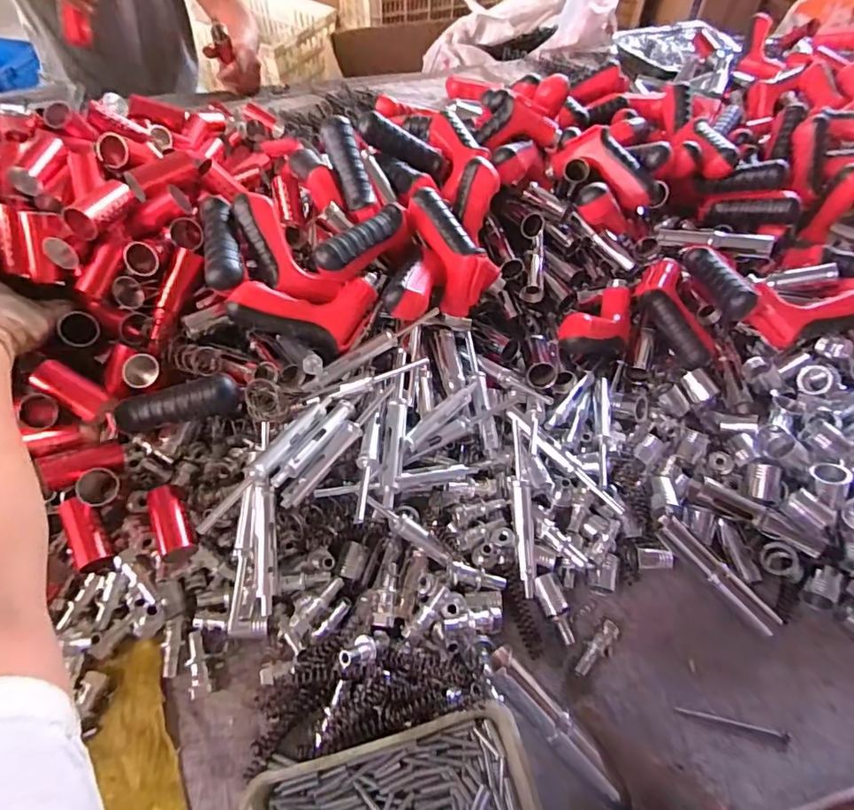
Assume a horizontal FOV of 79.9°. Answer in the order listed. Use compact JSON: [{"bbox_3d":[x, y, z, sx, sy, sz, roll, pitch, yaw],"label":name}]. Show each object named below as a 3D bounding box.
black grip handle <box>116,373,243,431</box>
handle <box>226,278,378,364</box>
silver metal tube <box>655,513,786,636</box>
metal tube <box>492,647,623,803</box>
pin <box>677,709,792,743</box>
[{"bbox_3d":[-0.213,0.001,0.435,0.103,0.035,0.026,-13,59,-10],"label":"black grip handle"},{"bbox_3d":[-0.114,-0.083,0.481,0.137,0.044,0.064,-1,56,-20],"label":"handle"},{"bbox_3d":[0.257,0.149,0.451,0.017,0.017,0.122,-39,79,-24],"label":"silver metal tube"},{"bbox_3d":[0.090,0.225,0.360,0.022,0.018,0.118,-41,87,-24],"label":"metal tube"},{"bbox_3d":[0.248,0.257,0.413,0.087,0.004,0.007,14,58,6],"label":"pin"}]

